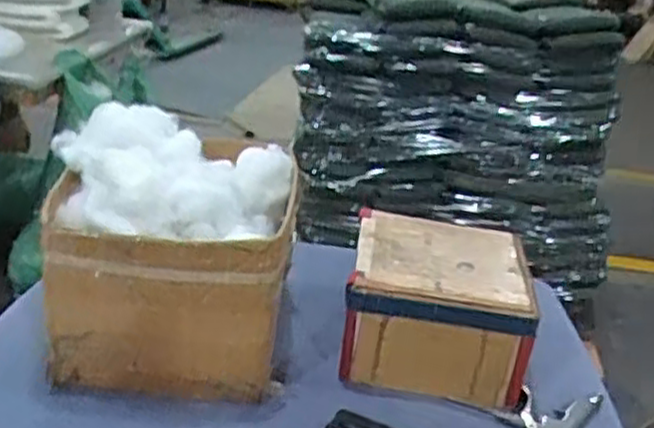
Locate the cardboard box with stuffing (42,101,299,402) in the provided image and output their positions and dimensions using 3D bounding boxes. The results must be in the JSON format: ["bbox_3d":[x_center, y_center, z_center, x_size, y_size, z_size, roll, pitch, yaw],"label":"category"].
[{"bbox_3d":[-0.180,0.036,0.907,0.256,0.263,0.295,4,22,-6],"label":"cardboard box with stuffing"}]

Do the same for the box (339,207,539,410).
[{"bbox_3d":[0.135,0.117,0.953,0.210,0.145,0.209,9,22,5],"label":"box"}]

